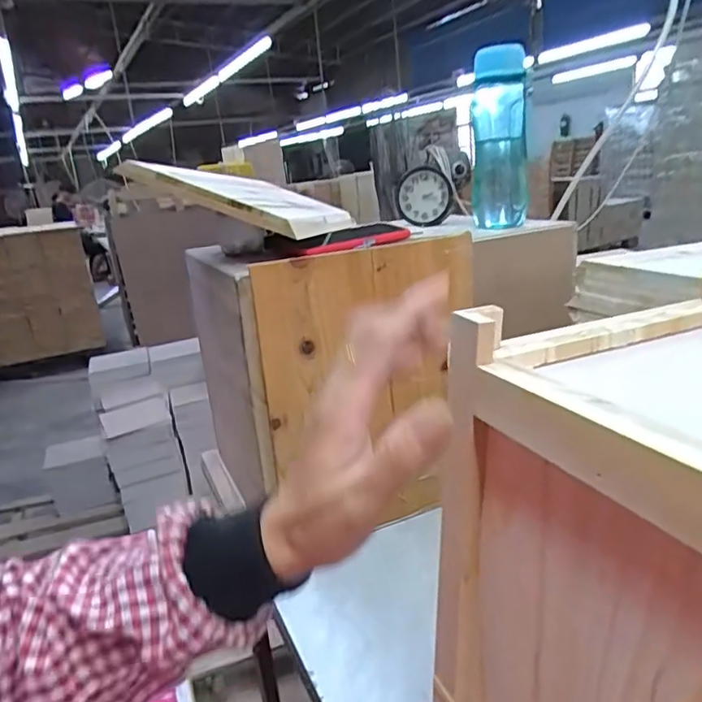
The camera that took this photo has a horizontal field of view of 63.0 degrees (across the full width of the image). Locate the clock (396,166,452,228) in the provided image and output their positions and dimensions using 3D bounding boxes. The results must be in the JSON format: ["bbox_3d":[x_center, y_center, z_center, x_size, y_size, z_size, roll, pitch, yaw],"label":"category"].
[{"bbox_3d":[0.116,-0.246,0.915,0.087,0.086,0.030,-2,17,10],"label":"clock"}]

